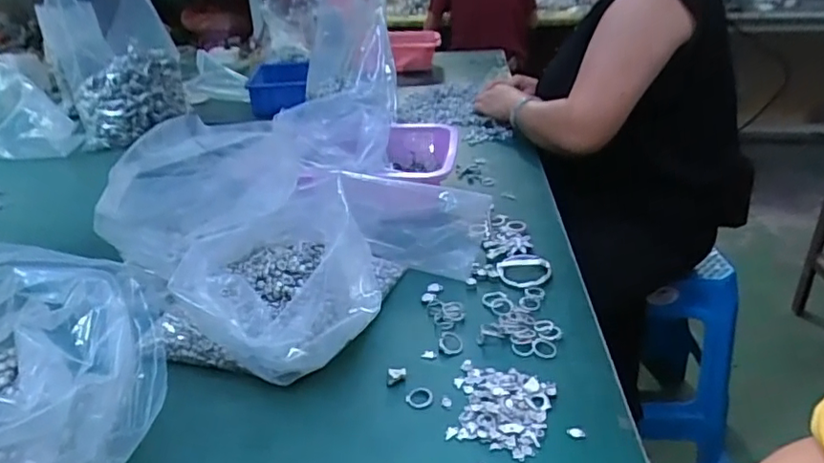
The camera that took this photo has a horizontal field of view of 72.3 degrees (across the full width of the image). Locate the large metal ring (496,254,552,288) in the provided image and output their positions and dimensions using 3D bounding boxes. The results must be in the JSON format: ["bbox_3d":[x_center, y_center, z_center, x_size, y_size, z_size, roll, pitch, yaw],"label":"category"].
[{"bbox_3d":[0.125,0.042,0.631,0.059,0.009,0.064,1,27,5],"label":"large metal ring"}]

